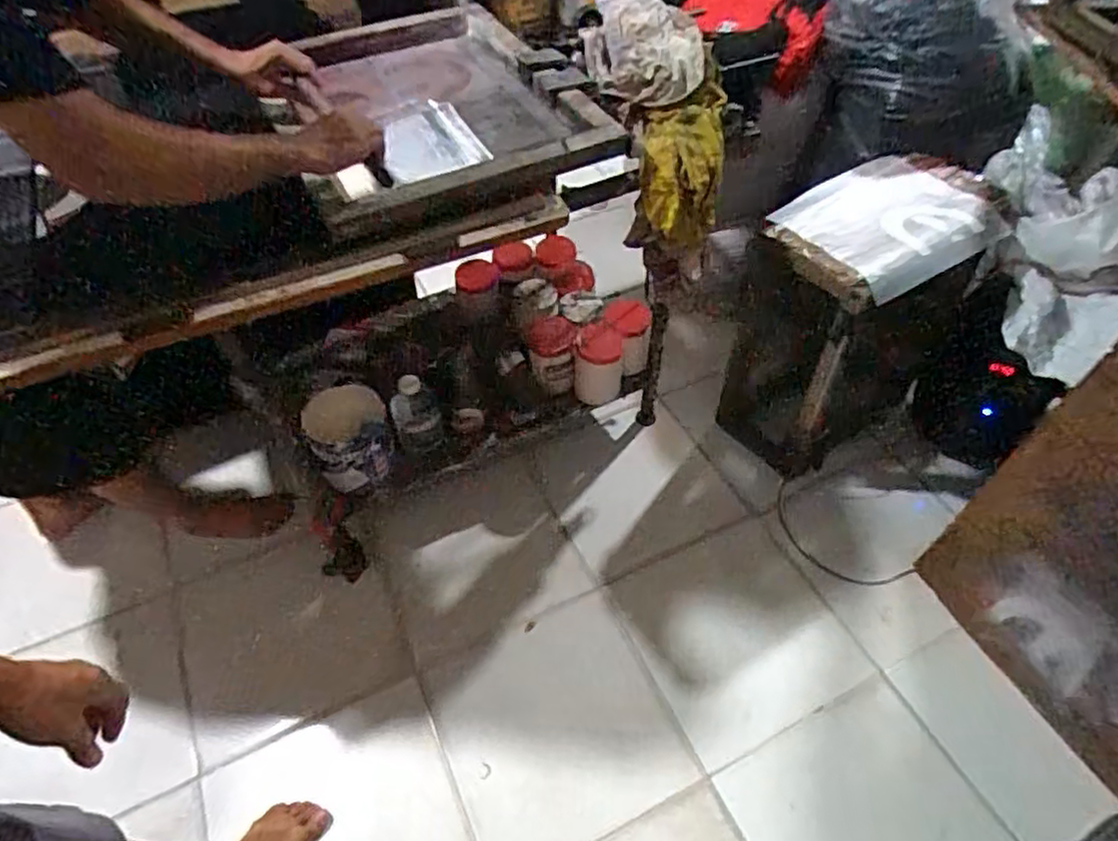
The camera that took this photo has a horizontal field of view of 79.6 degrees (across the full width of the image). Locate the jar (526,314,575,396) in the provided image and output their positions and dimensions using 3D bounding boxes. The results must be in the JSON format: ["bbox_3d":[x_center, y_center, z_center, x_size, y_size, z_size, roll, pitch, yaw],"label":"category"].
[{"bbox_3d":[-0.017,-0.148,1.483,0.098,0.141,0.100,0,49,0],"label":"jar"}]

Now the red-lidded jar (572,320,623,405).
[{"bbox_3d":[0.087,-0.123,1.482,0.109,0.159,0.097,2,52,3],"label":"red-lidded jar"}]

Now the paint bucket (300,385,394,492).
[{"bbox_3d":[-0.402,0.038,1.300,0.150,0.153,0.138,-1,52,1],"label":"paint bucket"}]

